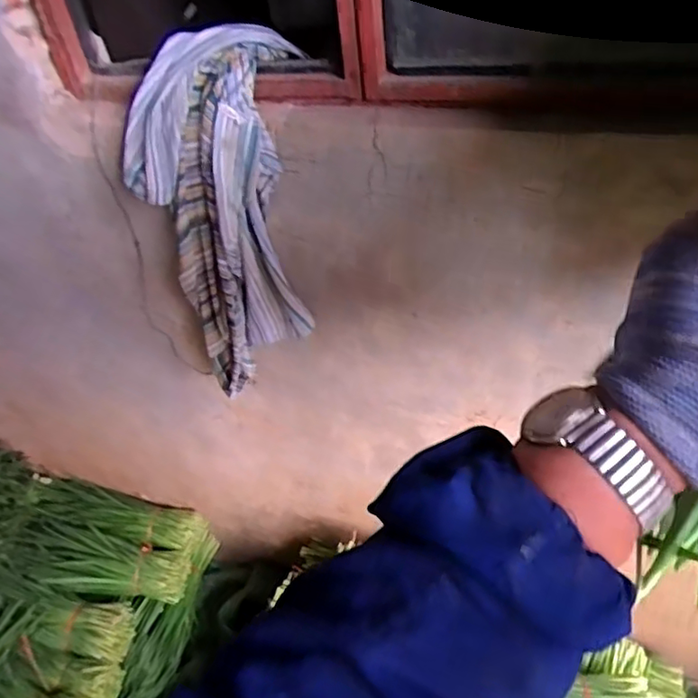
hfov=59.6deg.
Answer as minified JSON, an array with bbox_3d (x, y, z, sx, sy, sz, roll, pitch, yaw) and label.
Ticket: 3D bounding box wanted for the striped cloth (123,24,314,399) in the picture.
[{"bbox_3d":[-0.150,-0.161,0.804,0.216,0.418,0.162,-15,43,-9],"label":"striped cloth"}]

